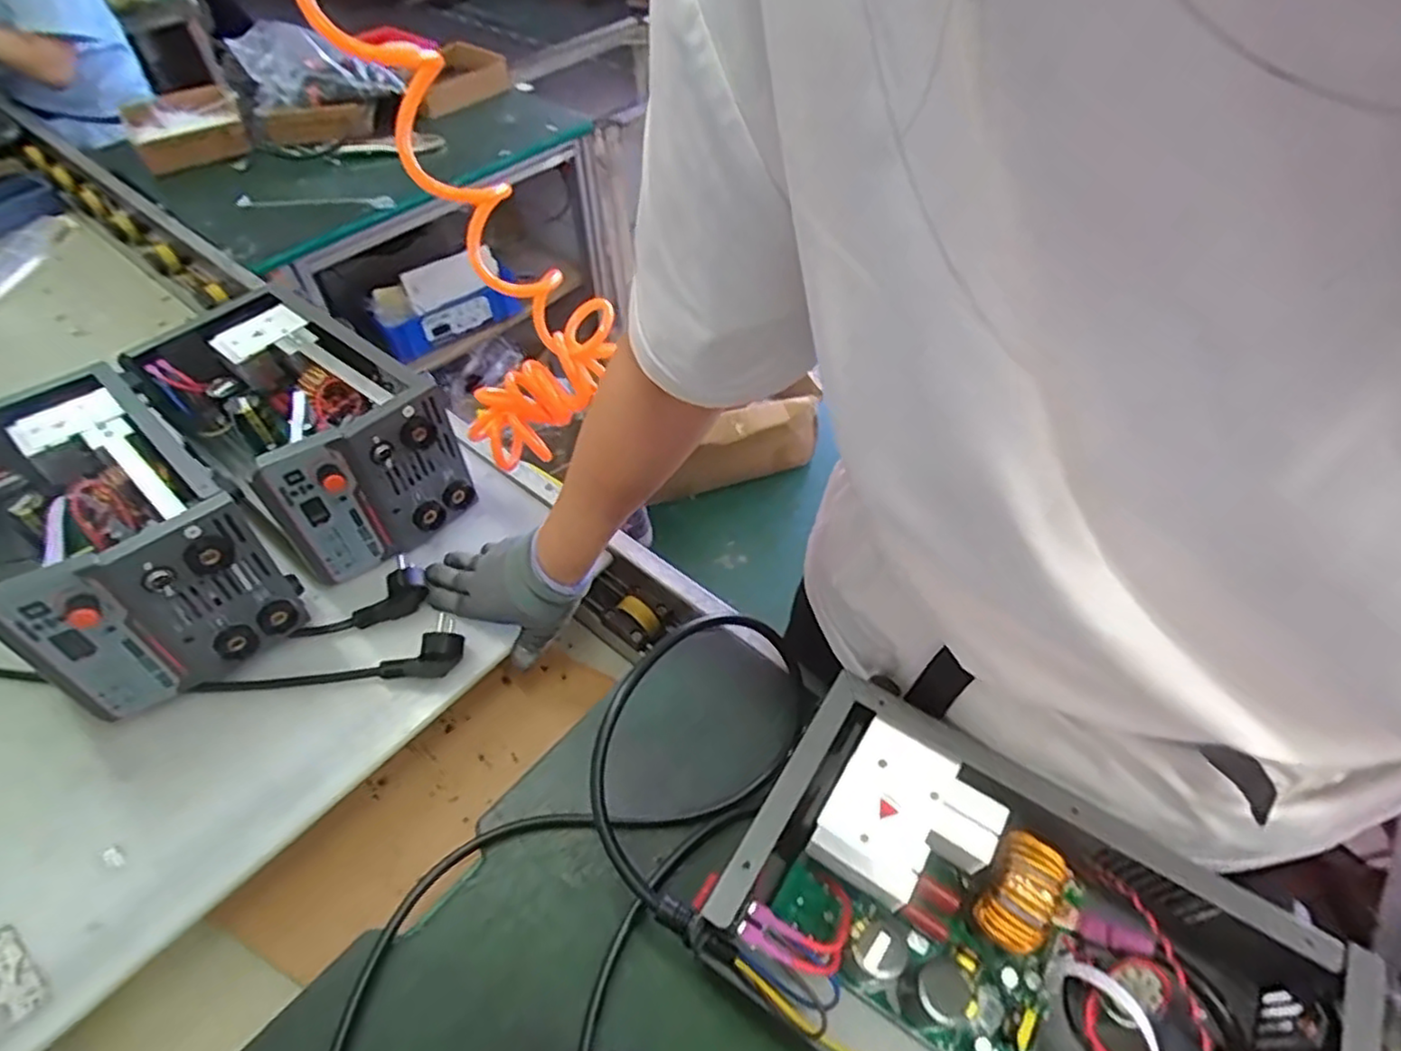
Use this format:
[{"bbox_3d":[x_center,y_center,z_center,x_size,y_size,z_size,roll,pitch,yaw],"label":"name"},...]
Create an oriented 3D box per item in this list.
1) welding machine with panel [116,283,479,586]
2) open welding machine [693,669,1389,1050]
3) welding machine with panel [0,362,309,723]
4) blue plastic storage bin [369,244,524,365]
[{"bbox_3d":[-0.396,-0.098,0.705,0.292,0.155,0.167,31,58,24],"label":"welding machine with panel"},{"bbox_3d":[0.161,0.233,0.377,0.276,0.124,0.158,26,56,21],"label":"open welding machine"},{"bbox_3d":[-0.509,0.010,0.615,0.282,0.163,0.176,34,59,26],"label":"welding machine with panel"},{"bbox_3d":[-0.529,-0.471,1.480,0.084,0.139,0.318,35,59,26],"label":"blue plastic storage bin"}]

